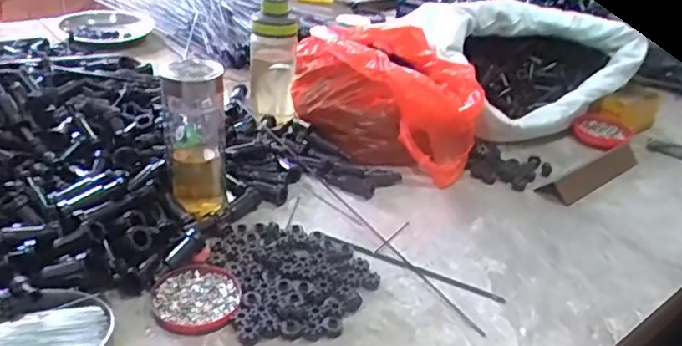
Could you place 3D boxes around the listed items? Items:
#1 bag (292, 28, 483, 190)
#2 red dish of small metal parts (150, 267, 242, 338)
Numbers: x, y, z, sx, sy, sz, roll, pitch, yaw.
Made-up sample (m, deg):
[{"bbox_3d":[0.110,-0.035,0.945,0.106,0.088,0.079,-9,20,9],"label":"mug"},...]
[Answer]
[{"bbox_3d":[0.063,-0.121,0.889,0.267,0.140,0.292,5,29,-4],"label":"bag"},{"bbox_3d":[-0.138,0.119,0.555,0.079,0.009,0.088,-7,32,-24],"label":"red dish of small metal parts"}]

